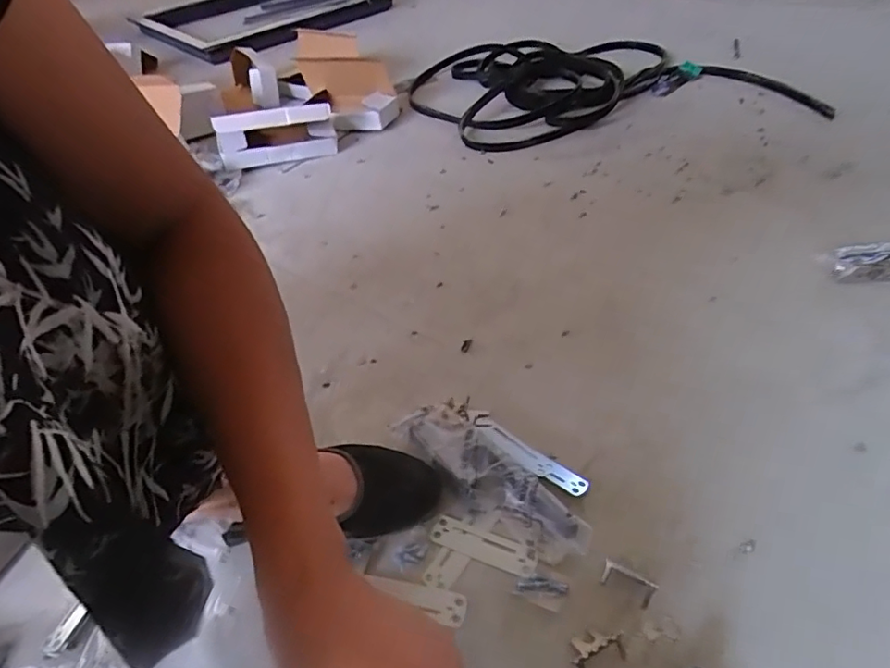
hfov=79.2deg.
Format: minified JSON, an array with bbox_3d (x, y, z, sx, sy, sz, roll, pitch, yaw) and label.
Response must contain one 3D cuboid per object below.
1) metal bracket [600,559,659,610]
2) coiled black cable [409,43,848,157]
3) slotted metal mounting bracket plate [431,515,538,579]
[{"bbox_3d":[0.147,0.201,0.434,0.042,0.006,0.020,20,50,26],"label":"metal bracket"},{"bbox_3d":[0.313,-0.579,1.210,0.751,0.065,0.554,-8,43,0],"label":"coiled black cable"},{"bbox_3d":[0.034,0.188,0.479,0.095,0.005,0.027,13,47,21],"label":"slotted metal mounting bracket plate"}]

